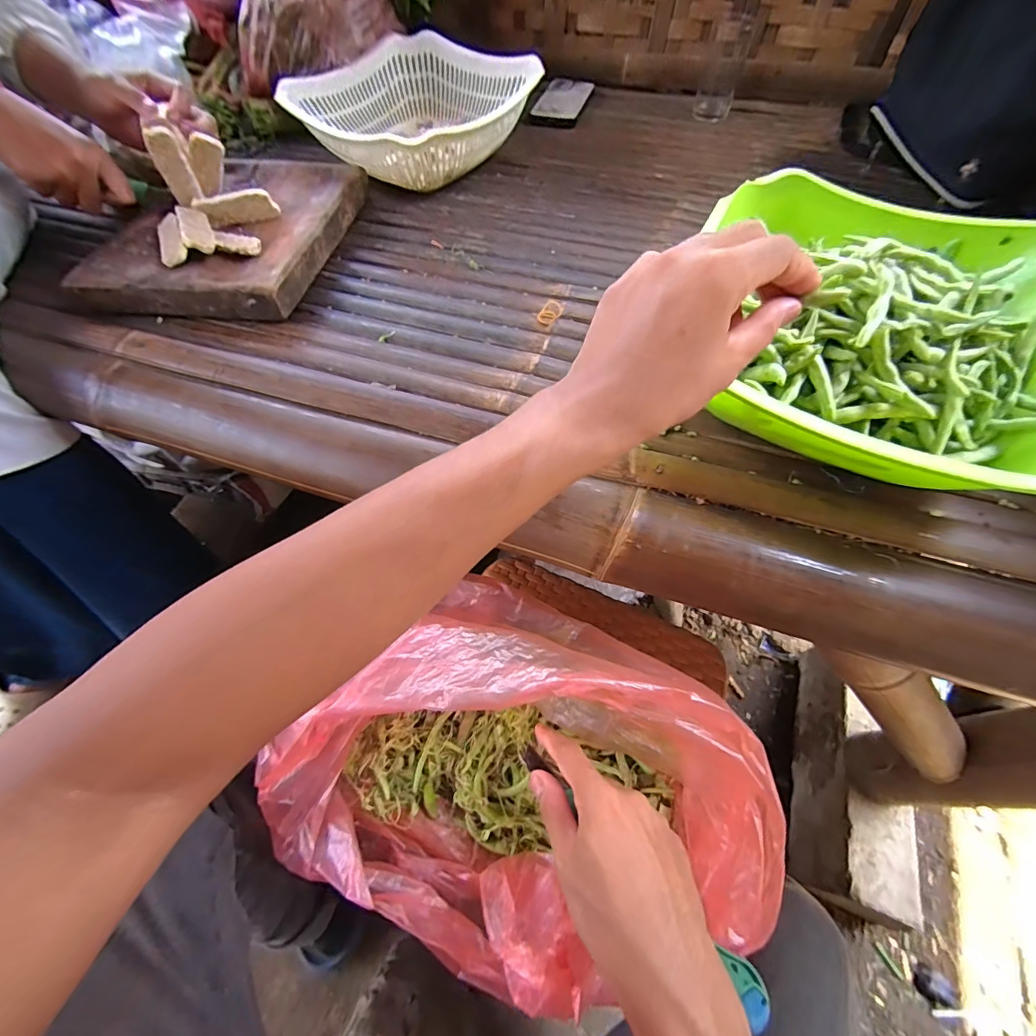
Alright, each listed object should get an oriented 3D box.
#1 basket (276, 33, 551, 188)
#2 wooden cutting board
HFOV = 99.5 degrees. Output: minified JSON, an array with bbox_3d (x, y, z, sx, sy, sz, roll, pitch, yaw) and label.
[{"bbox_3d":[-0.143,-0.552,0.611,0.285,0.106,0.266,28,62,18],"label":"basket"},{"bbox_3d":[-0.331,-0.335,0.513,0.223,0.033,0.280,6,58,5],"label":"wooden cutting board"}]

